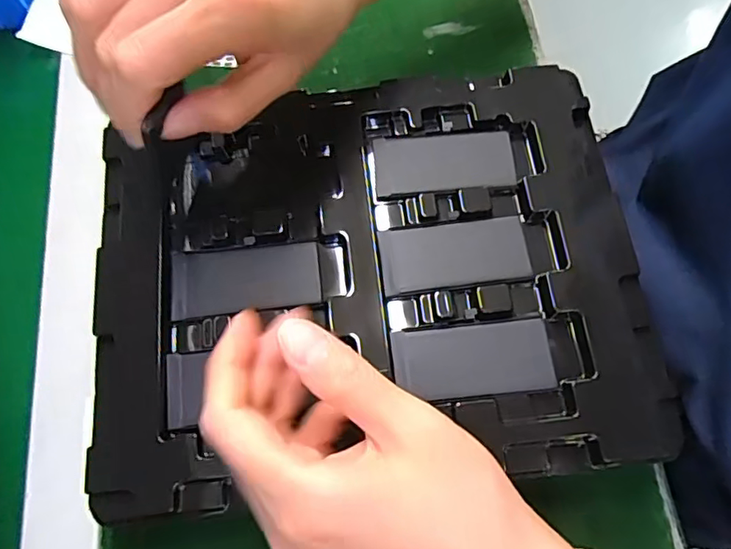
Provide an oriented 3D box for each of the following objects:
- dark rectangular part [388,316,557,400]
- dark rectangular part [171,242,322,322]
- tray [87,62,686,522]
[{"bbox_3d":[0.053,0.042,0.264,0.075,0.009,0.035,-5,70,-1],"label":"dark rectangular part"},{"bbox_3d":[-0.062,0.003,0.282,0.076,0.007,0.034,-7,70,-2],"label":"dark rectangular part"},{"bbox_3d":[-0.004,-0.002,0.290,0.270,0.035,0.205,-7,71,0],"label":"tray"}]

